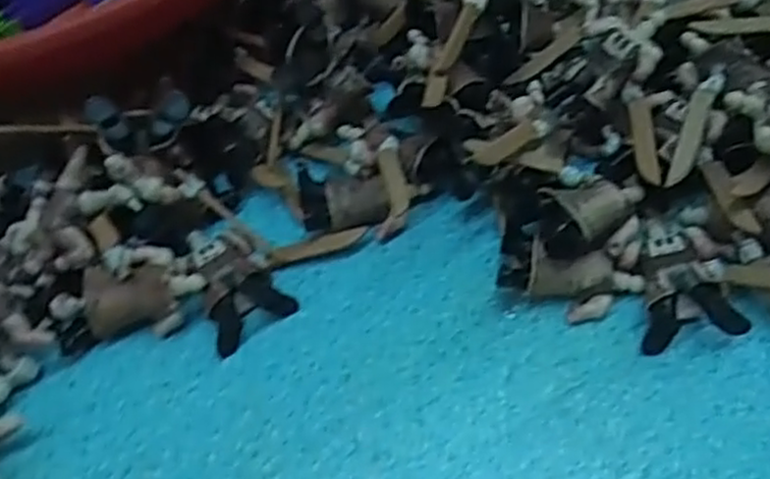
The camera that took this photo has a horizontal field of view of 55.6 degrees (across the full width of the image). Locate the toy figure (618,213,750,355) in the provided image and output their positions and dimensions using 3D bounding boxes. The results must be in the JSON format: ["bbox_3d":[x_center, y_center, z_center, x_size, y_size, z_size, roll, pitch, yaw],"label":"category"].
[{"bbox_3d":[0.120,0.012,0.298,0.042,0.021,0.061,-7,55,0],"label":"toy figure"}]

